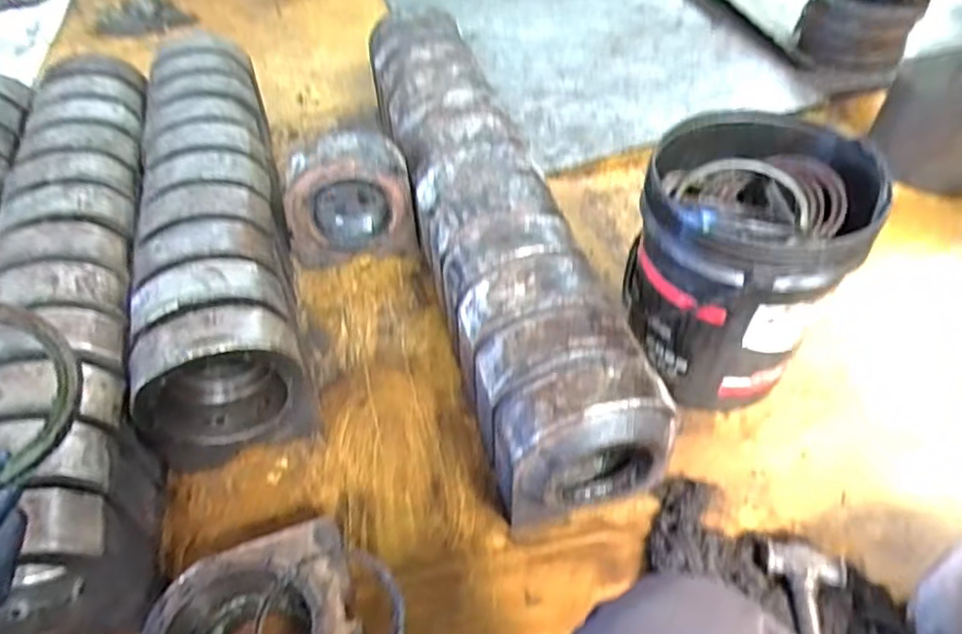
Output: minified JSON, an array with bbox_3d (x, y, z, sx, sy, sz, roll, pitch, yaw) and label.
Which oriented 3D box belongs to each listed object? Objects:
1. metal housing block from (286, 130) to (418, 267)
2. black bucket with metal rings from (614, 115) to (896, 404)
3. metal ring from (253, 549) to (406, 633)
[{"bbox_3d":[-0.242,-0.197,1.217,0.226,0.256,0.103,-16,49,-14],"label":"metal housing block"},{"bbox_3d":[0.374,-0.072,0.977,0.282,0.344,0.310,-1,48,1],"label":"black bucket with metal rings"},{"bbox_3d":[-0.172,0.345,0.744,0.168,0.018,0.166,0,47,0],"label":"metal ring"}]

